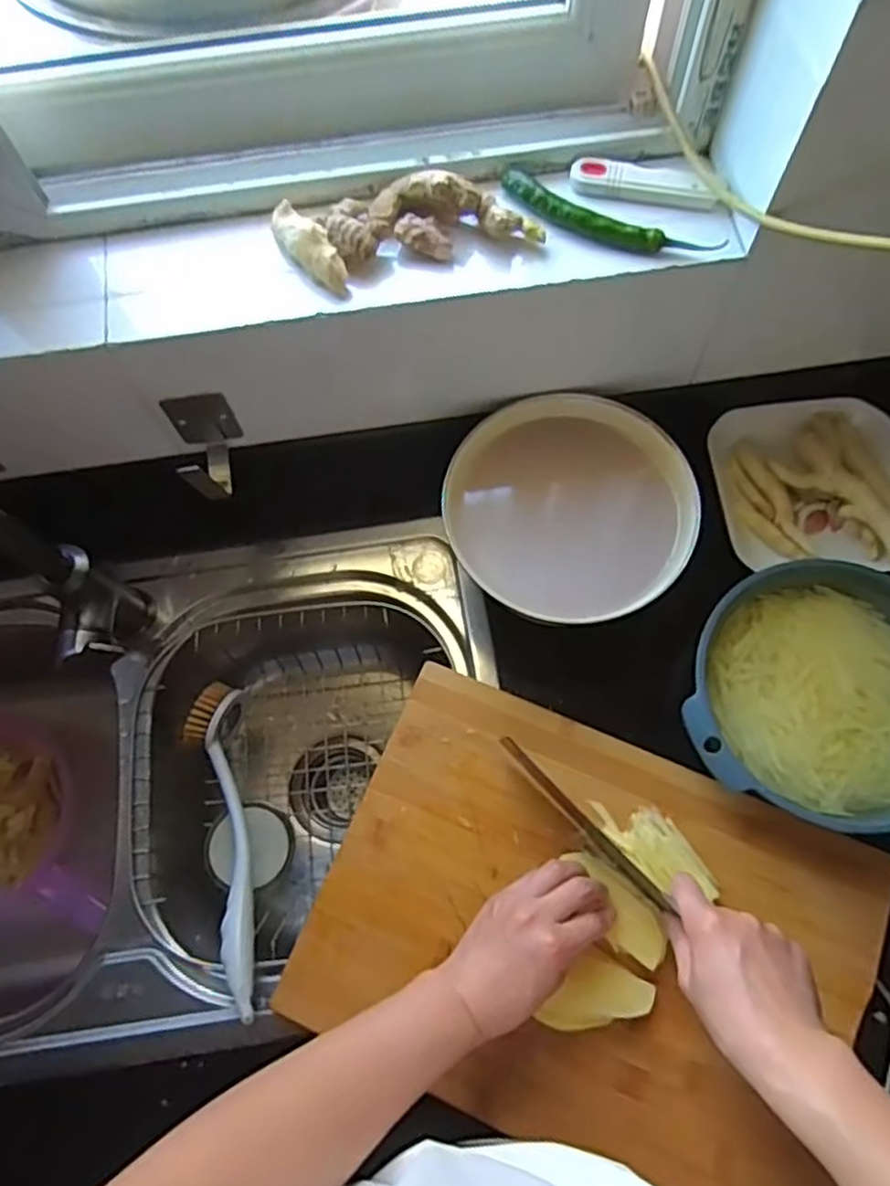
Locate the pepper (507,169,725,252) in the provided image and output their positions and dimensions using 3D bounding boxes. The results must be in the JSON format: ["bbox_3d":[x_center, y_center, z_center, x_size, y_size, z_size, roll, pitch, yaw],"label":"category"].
[{"bbox_3d":[0.111,-0.255,0.493,0.155,0.016,0.028,23,72,10],"label":"pepper"}]

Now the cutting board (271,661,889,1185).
[{"bbox_3d":[0.110,0.251,0.537,0.391,0.021,0.278,21,71,9],"label":"cutting board"}]

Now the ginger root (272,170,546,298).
[{"bbox_3d":[-0.026,-0.256,0.488,0.169,0.034,0.062,-15,70,-4],"label":"ginger root"}]

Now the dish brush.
[{"bbox_3d":[-0.188,0.210,0.620,0.048,0.044,0.283,-16,54,-5],"label":"dish brush"}]

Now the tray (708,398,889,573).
[{"bbox_3d":[0.334,-0.096,0.651,0.160,0.045,0.173,-3,69,1],"label":"tray"}]

